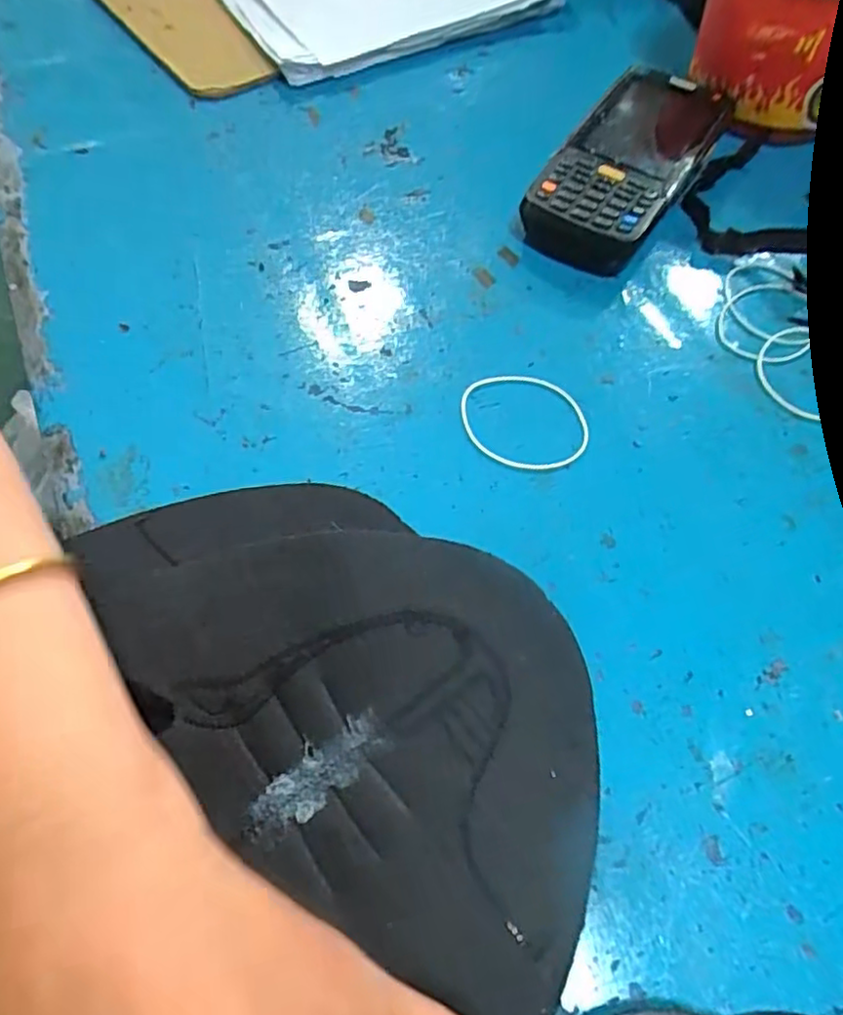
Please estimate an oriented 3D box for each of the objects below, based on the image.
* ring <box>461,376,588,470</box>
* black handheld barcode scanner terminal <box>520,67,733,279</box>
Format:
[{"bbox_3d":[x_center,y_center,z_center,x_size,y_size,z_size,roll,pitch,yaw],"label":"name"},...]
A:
[{"bbox_3d":[0.048,-0.040,0.300,0.058,0.004,0.053,0,61,-1],"label":"ring"},{"bbox_3d":[0.118,-0.193,0.368,0.066,0.027,0.150,30,65,14],"label":"black handheld barcode scanner terminal"}]

